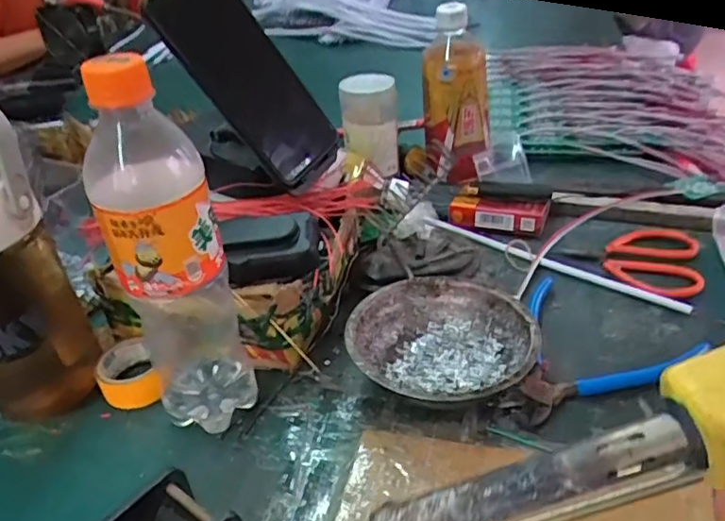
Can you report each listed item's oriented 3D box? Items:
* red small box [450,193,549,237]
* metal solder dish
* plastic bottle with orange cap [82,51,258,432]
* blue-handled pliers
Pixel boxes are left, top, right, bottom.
[{"bbox_3d":[0.128,-0.046,0.580,0.090,0.022,0.026,8,35,20],"label":"red small box"},{"bbox_3d":[0.055,0.063,0.422,0.120,0.041,0.123,-4,32,3],"label":"metal solder dish"},{"bbox_3d":[-0.114,0.005,0.364,0.064,0.238,0.063,-17,34,-17],"label":"plastic bottle with orange cap"},{"bbox_3d":[0.151,0.066,0.427,0.127,0.012,0.131,24,43,38],"label":"blue-handled pliers"}]

